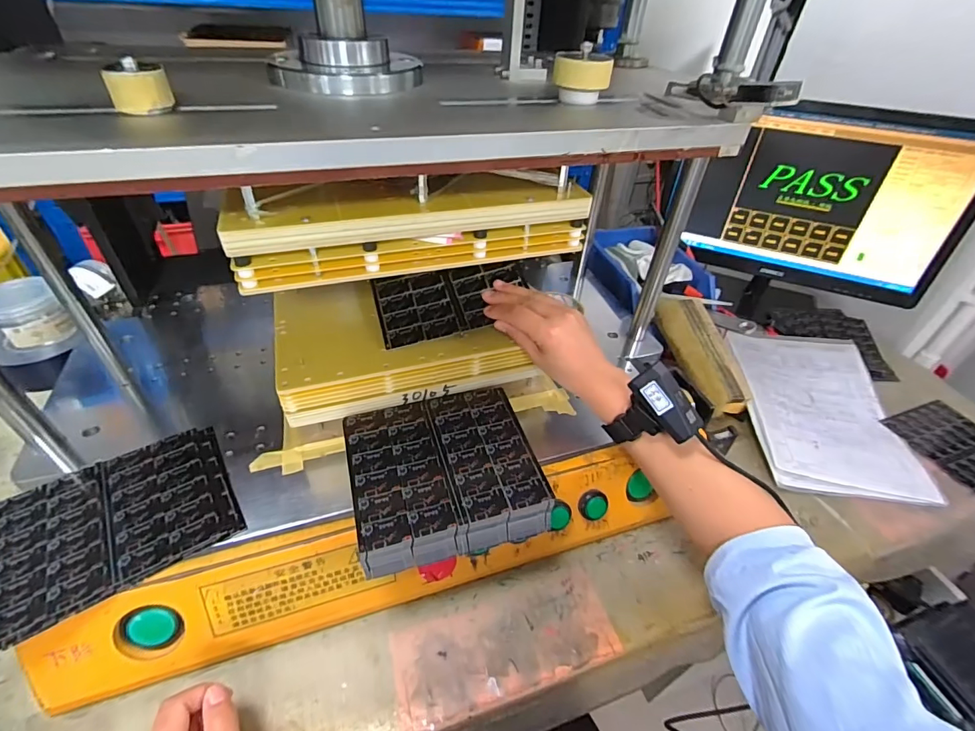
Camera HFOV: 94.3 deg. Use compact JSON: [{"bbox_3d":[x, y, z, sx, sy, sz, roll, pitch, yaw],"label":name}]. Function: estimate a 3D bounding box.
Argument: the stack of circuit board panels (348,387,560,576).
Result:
[{"bbox_3d":[-0.043,0.102,0.437,0.166,0.048,0.150,-9,44,-15],"label":"stack of circuit board panels"}]

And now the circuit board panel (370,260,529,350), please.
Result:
[{"bbox_3d":[-0.038,-0.074,0.493,0.160,0.009,0.095,-15,58,-8],"label":"circuit board panel"}]

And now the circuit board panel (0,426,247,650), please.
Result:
[{"bbox_3d":[-0.330,0.135,0.404,0.176,0.005,0.147,-23,49,-28],"label":"circuit board panel"}]

